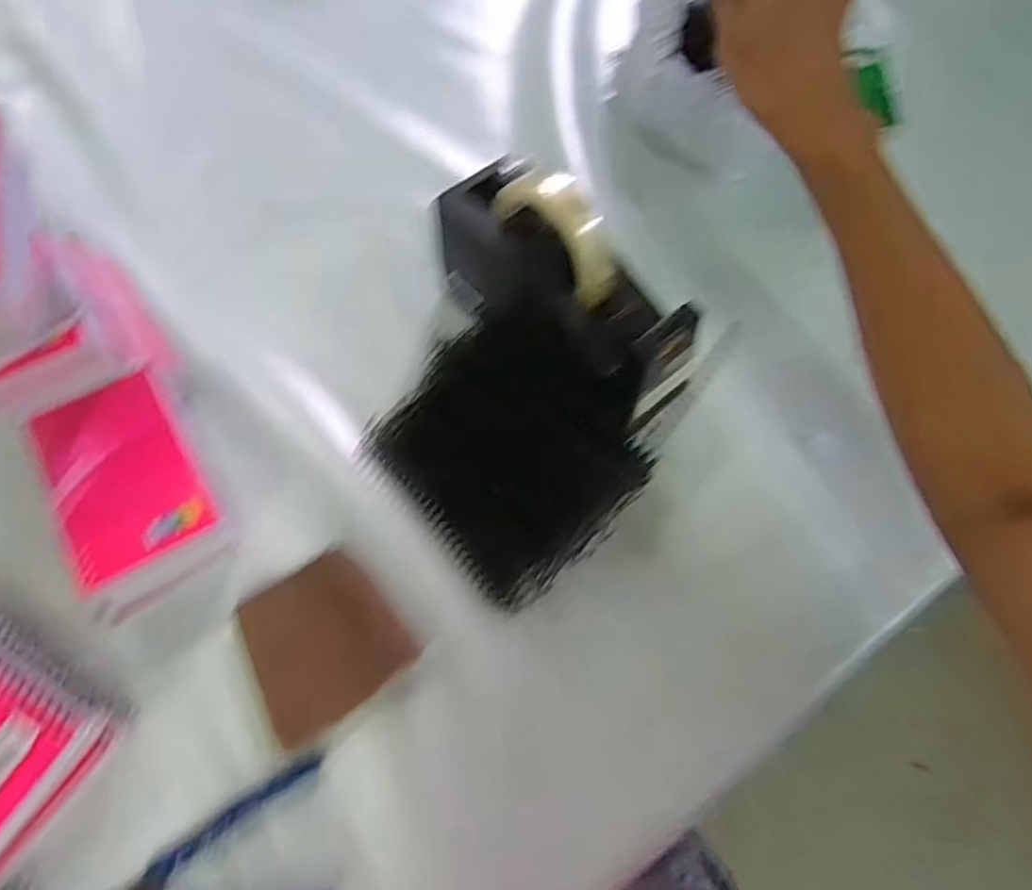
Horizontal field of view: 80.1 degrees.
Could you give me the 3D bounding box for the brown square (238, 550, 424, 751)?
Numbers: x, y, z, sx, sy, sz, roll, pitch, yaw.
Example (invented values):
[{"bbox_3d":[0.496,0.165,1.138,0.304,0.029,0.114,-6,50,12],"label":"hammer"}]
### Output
[{"bbox_3d":[-0.114,0.115,0.364,0.086,0.009,0.086,-32,67,-17],"label":"brown square"}]

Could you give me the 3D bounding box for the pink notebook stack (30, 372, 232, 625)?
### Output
[{"bbox_3d":[-0.240,0.031,0.383,0.092,0.050,0.135,-28,66,-15],"label":"pink notebook stack"}]

